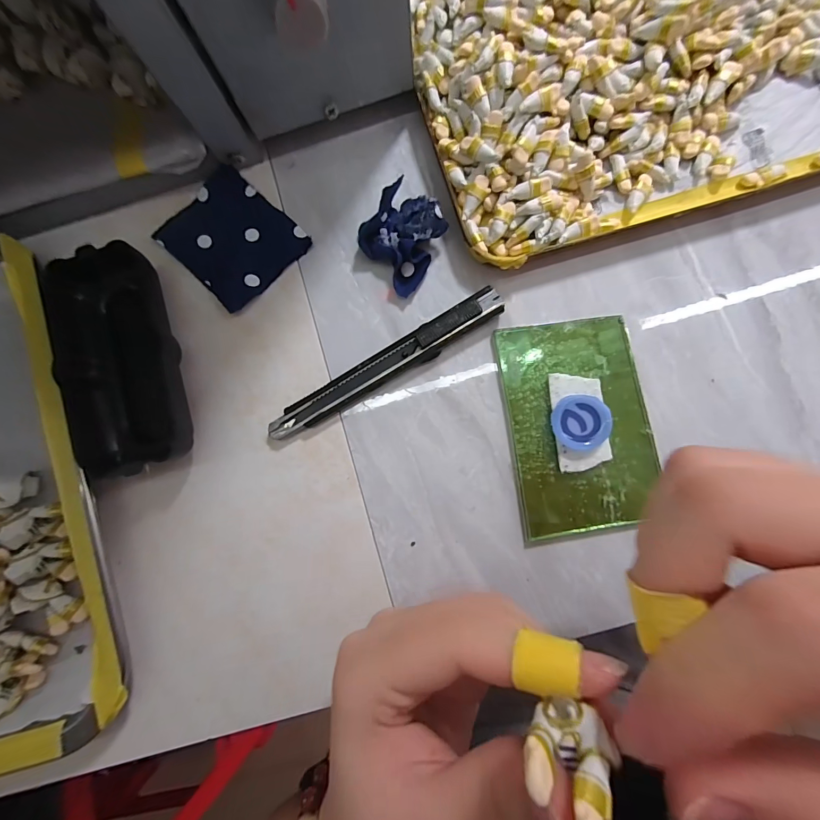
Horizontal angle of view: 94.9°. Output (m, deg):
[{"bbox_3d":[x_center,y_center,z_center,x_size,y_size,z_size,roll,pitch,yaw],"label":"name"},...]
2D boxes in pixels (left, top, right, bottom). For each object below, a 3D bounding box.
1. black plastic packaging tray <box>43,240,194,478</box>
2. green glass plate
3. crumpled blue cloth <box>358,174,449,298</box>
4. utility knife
[{"bbox_3d":[-0.147,-0.025,0.194,0.051,0.024,0.107,-16,85,3],"label":"black plastic packaging tray"},{"bbox_3d":[0.083,0.007,0.186,0.066,0.009,0.102,-8,85,3],"label":"green glass plate"},{"bbox_3d":[-0.004,-0.089,0.195,0.040,0.017,0.043,39,89,6],"label":"crumpled blue cloth"},{"bbox_3d":[-0.013,-0.022,0.193,0.133,0.011,0.016,-29,86,1],"label":"utility knife"}]

